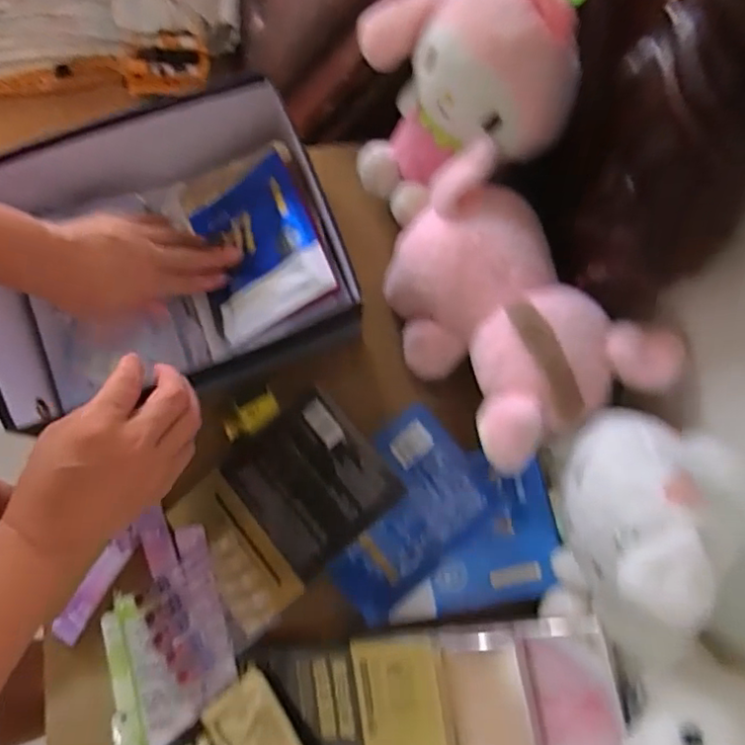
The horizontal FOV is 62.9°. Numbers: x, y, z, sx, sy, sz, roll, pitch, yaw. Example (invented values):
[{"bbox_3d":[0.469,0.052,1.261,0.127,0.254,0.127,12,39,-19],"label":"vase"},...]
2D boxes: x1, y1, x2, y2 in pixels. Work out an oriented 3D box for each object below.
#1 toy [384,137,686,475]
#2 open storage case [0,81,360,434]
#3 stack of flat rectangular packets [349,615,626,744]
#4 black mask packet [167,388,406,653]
[{"bbox_3d":[0.097,-0.044,0.503,0.157,0.115,0.233,-35,79,-10],"label":"toy"},{"bbox_3d":[-0.178,-0.110,0.535,0.259,0.096,0.201,-18,77,-6],"label":"open storage case"},{"bbox_3d":[0.083,0.262,0.453,0.180,0.062,0.138,-6,76,-3],"label":"stack of flat rectangular packets"},{"bbox_3d":[-0.075,0.115,0.517,0.175,0.018,0.126,-41,74,3],"label":"black mask packet"}]

